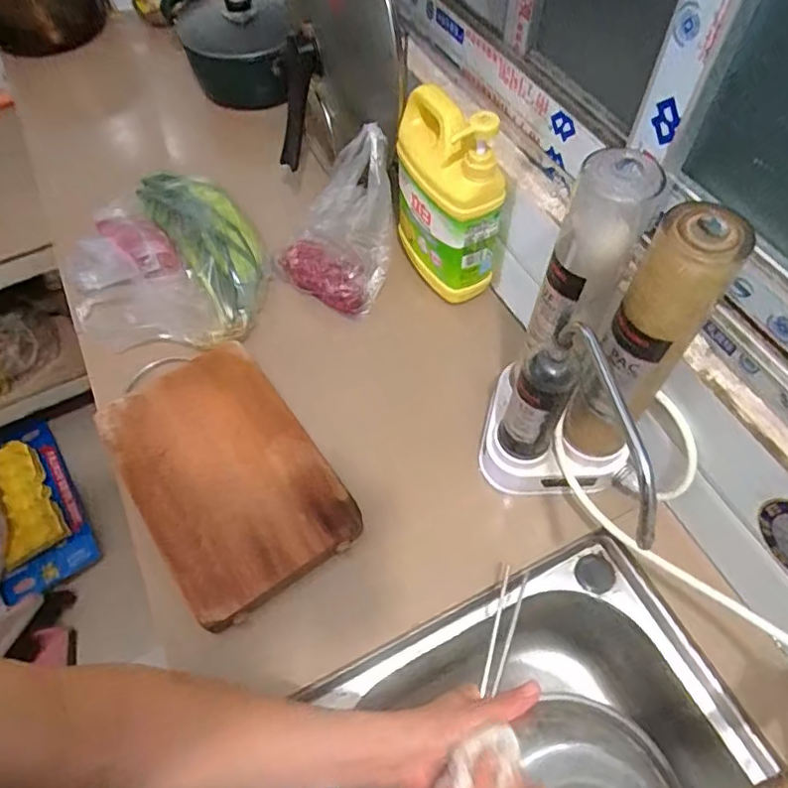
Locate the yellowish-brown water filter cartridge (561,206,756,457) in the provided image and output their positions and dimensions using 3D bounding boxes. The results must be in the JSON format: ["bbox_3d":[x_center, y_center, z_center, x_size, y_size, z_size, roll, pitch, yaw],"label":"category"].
[{"bbox_3d":[0.188,-0.031,0.460,0.060,0.258,0.064,-1,59,1],"label":"yellowish-brown water filter cartridge"}]

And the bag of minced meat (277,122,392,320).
[{"bbox_3d":[-0.064,-0.206,0.697,0.119,0.166,0.132,30,65,18],"label":"bag of minced meat"}]

